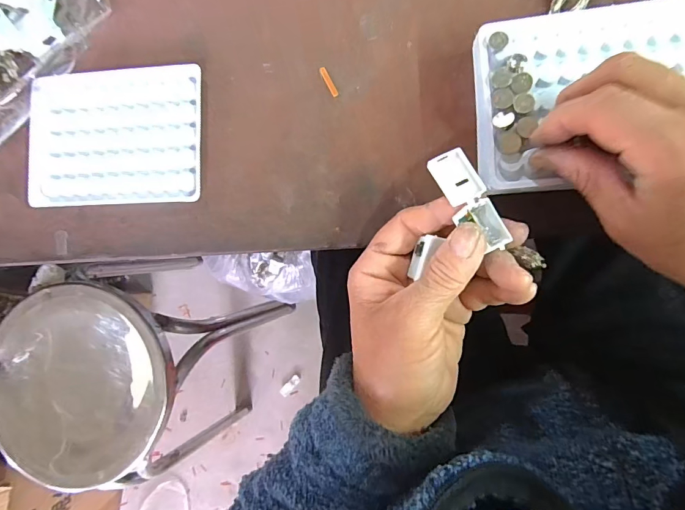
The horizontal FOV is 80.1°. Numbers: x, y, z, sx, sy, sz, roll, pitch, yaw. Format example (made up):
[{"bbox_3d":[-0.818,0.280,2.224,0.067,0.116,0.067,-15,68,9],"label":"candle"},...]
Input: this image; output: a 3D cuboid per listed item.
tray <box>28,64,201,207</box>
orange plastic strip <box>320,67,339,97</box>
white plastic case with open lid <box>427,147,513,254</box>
[{"bbox_3d":[-0.162,-0.083,0.288,0.127,0.006,0.095,-1,88,8],"label":"tray"},{"bbox_3d":[-0.009,-0.115,0.271,0.004,0.004,0.022,-27,86,8],"label":"orange plastic strip"},{"bbox_3d":[0.066,-0.029,0.210,0.020,0.013,0.054,-33,84,7],"label":"white plastic case with open lid"}]

